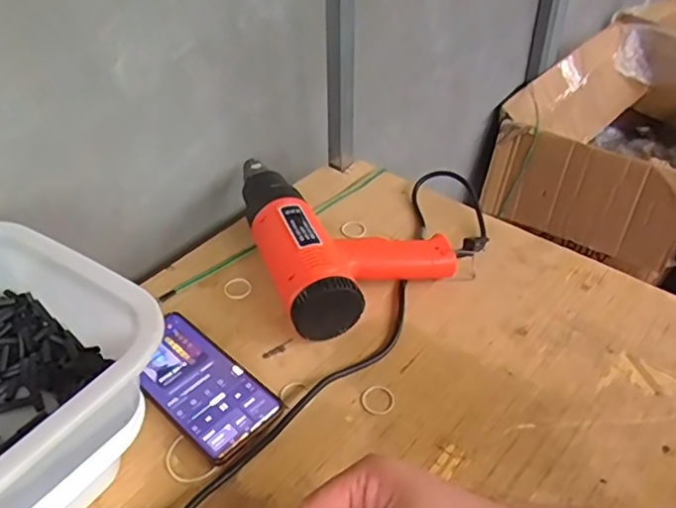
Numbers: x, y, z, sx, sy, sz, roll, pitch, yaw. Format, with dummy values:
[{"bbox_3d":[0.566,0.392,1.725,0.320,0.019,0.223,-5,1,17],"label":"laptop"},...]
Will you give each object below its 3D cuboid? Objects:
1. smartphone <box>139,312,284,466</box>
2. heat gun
[{"bbox_3d":[-0.124,0.116,0.523,0.155,0.013,0.076,32,51,32],"label":"smartphone"},{"bbox_3d":[-0.004,-0.035,0.651,0.184,0.072,0.258,-16,43,-16],"label":"heat gun"}]

